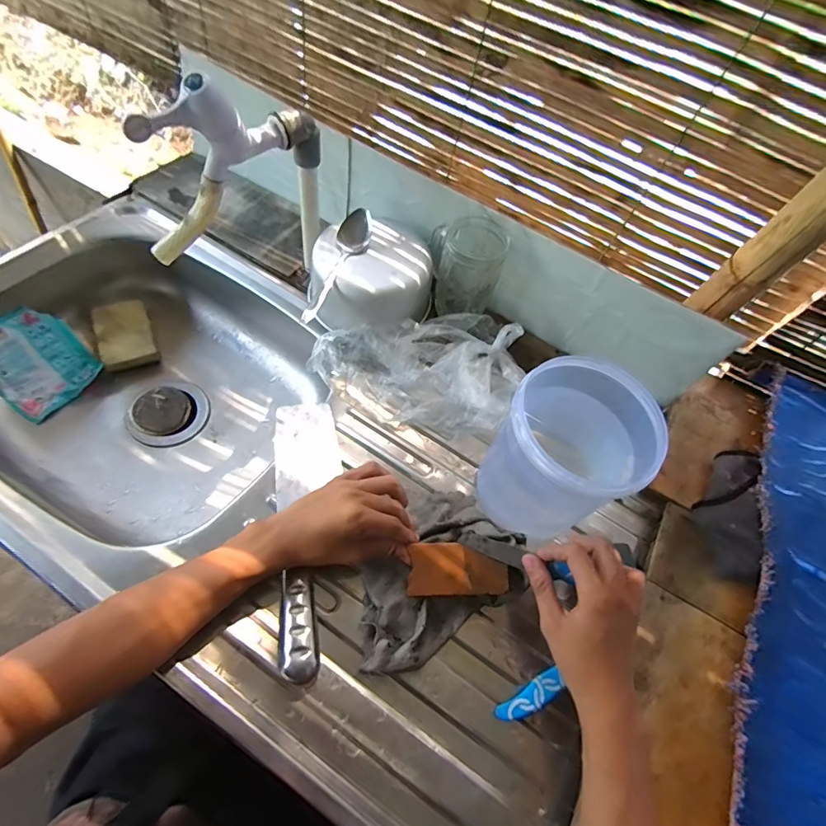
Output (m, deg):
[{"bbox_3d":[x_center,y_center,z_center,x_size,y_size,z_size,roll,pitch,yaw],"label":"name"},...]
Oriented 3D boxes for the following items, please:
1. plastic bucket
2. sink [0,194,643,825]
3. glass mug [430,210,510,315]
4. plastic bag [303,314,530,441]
[{"bbox_3d":[0.145,0.044,0.449,0.125,0.146,0.126,4,60,-7],"label":"plastic bucket"},{"bbox_3d":[-0.172,0.069,0.542,0.846,0.147,0.399,33,60,10],"label":"sink"},{"bbox_3d":[0.066,-0.183,0.585,0.080,0.114,0.093,3,60,-8],"label":"glass mug"},{"bbox_3d":[0.007,-0.061,0.570,0.257,0.064,0.150,9,58,3],"label":"plastic bag"}]

